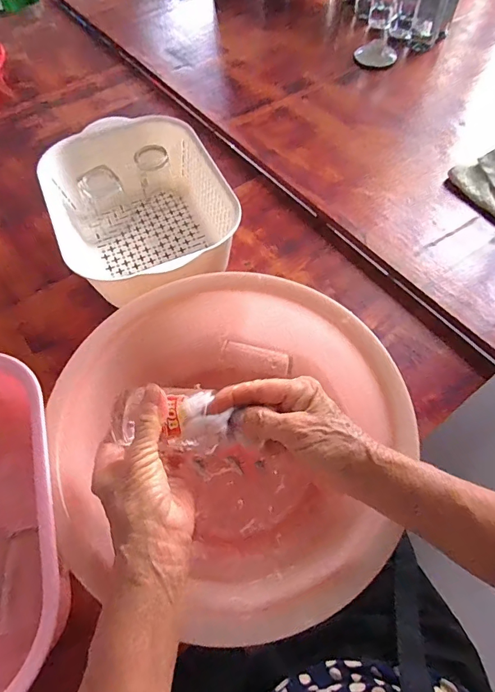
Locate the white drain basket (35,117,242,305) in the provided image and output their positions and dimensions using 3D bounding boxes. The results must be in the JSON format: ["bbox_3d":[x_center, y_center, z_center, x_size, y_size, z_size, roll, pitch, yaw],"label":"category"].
[{"bbox_3d":[-0.146,-0.184,0.582,0.219,0.097,0.277,-23,63,-9],"label":"white drain basket"}]

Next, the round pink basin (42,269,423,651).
[{"bbox_3d":[-0.017,0.086,0.426,0.314,0.115,0.299,-1,62,3],"label":"round pink basin"}]

